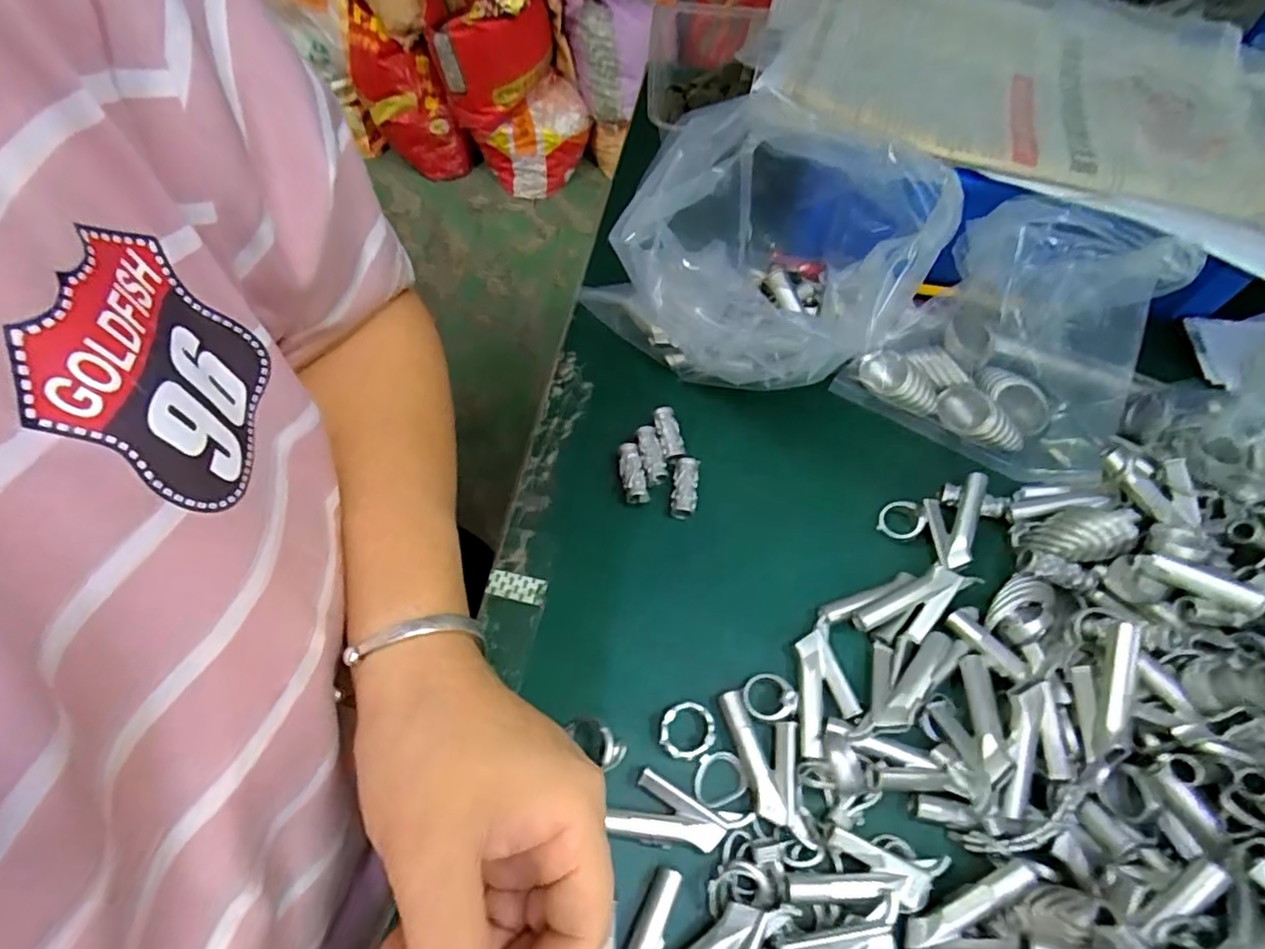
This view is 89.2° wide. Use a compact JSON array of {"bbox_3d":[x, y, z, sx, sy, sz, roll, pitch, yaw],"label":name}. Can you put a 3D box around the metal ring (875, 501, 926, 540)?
[{"bbox_3d":[0.139,0.023,0.331,0.022,0.006,0.021,-6,74,22],"label":"metal ring"}]

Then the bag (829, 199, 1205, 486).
[{"bbox_3d":[0.204,-0.074,0.337,0.142,0.109,0.089,28,61,13],"label":"bag"}]

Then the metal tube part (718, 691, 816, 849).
[{"bbox_3d":[0.059,0.121,0.269,0.026,0.007,0.061,-11,60,-9],"label":"metal tube part"}]

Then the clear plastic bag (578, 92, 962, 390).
[{"bbox_3d":[0.069,-0.117,0.359,0.149,0.100,0.154,-34,66,-21],"label":"clear plastic bag"}]

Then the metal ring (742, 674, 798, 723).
[{"bbox_3d":[0.061,0.097,0.280,0.022,0.005,0.020,1,59,-2],"label":"metal ring"}]

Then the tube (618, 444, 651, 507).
[{"bbox_3d":[0.000,0.001,0.341,0.012,0.014,0.033,-9,60,-8],"label":"tube"}]

